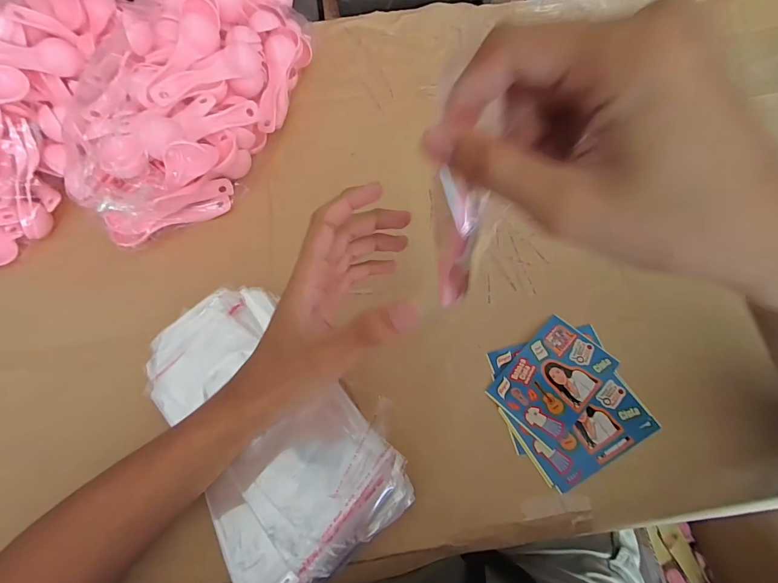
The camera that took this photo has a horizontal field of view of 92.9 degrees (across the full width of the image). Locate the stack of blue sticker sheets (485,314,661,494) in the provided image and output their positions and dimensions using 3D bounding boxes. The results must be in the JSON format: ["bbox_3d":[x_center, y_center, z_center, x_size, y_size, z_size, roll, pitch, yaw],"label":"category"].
[{"bbox_3d":[0.134,0.079,0.281,0.100,0.004,0.102,-26,66,-9],"label":"stack of blue sticker sheets"}]

